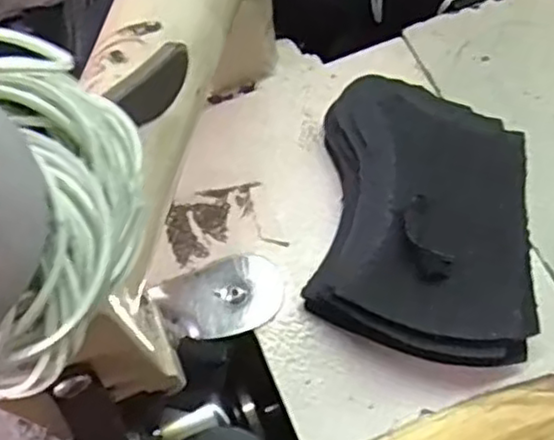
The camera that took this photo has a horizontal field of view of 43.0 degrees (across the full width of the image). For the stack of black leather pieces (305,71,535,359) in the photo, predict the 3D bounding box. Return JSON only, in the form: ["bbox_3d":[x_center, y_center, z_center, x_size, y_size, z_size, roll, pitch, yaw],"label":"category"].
[{"bbox_3d":[0.064,0.000,0.310,0.089,0.028,0.122,7,68,4],"label":"stack of black leather pieces"}]

